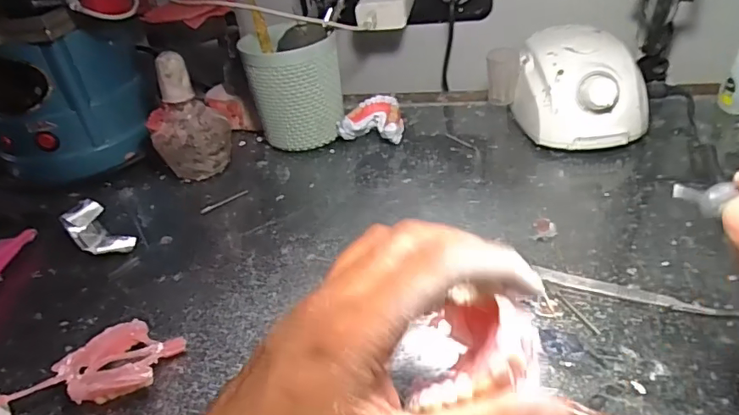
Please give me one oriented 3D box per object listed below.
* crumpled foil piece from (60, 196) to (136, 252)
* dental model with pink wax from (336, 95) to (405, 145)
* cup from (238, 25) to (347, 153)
[{"bbox_3d":[-0.233,0.021,0.451,0.035,0.029,0.065,-34,43,-32],"label":"crumpled foil piece"},{"bbox_3d":[0.005,-0.091,0.559,0.066,0.036,0.051,4,37,16],"label":"dental model with pink wax"},{"bbox_3d":[-0.076,-0.125,0.554,0.093,0.116,0.089,-8,35,0],"label":"cup"}]

